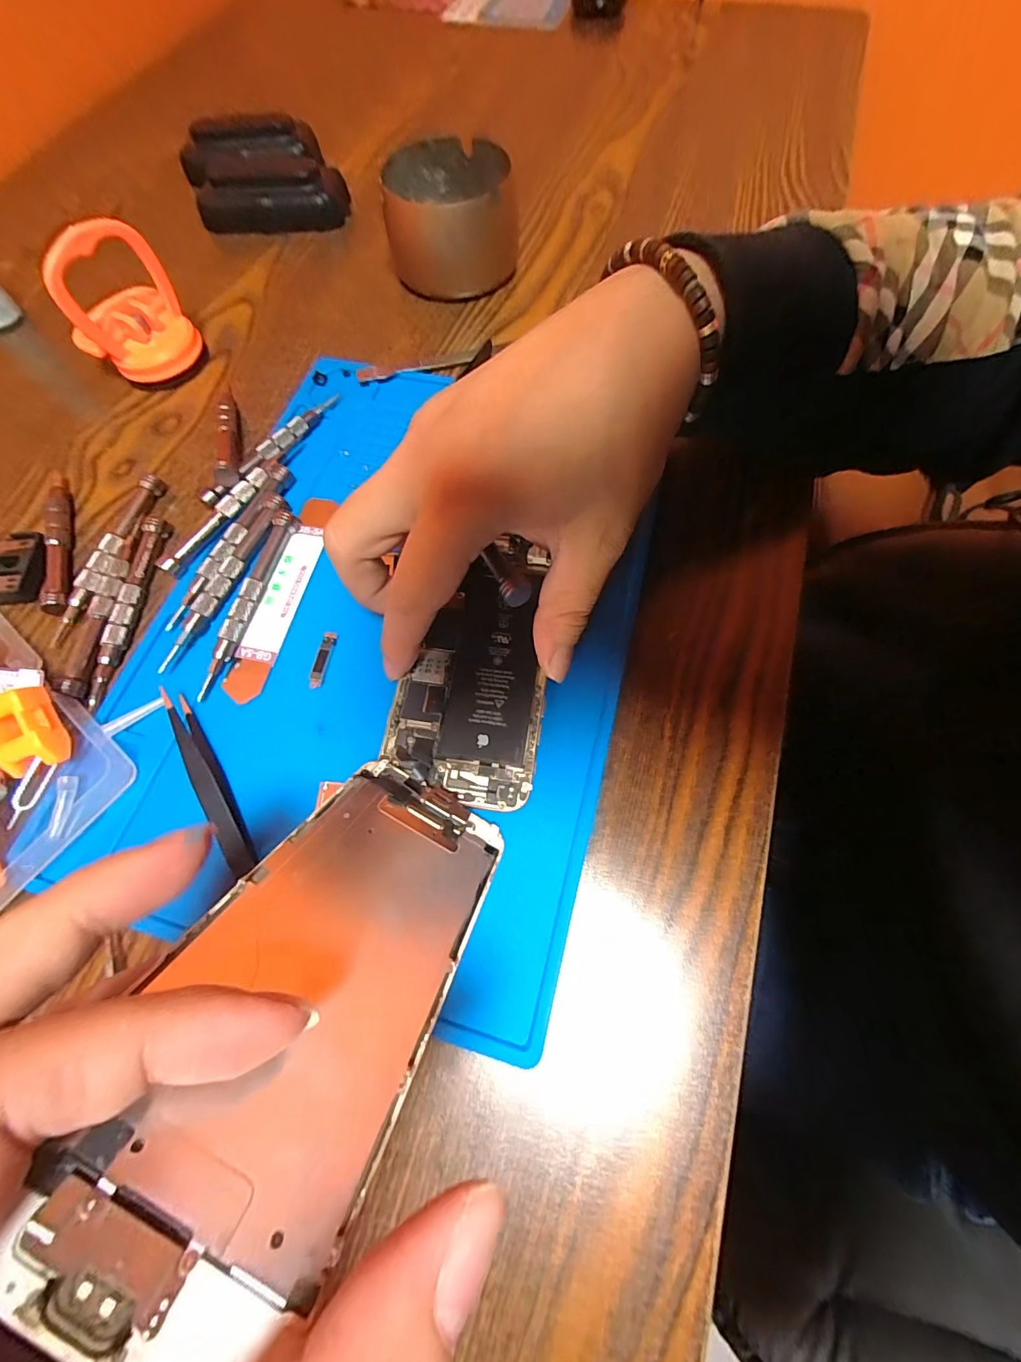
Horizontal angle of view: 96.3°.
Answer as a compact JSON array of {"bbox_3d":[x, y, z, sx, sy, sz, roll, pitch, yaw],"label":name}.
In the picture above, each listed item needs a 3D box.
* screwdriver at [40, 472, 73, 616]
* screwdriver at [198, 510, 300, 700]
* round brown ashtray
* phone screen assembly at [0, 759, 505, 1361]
[{"bbox_3d":[-0.244,-0.077,0.247,0.013,0.010,0.094,-20,71,-6],"label":"screwdriver"},{"bbox_3d":[-0.129,-0.041,0.226,0.012,0.010,0.101,13,71,5],"label":"screwdriver"},{"bbox_3d":[-0.039,-0.307,0.306,0.083,0.051,0.098,-8,70,-2],"label":"round brown ashtray"},{"bbox_3d":[-0.046,0.071,0.124,0.061,0.130,0.004,31,116,2],"label":"phone screen assembly"}]

